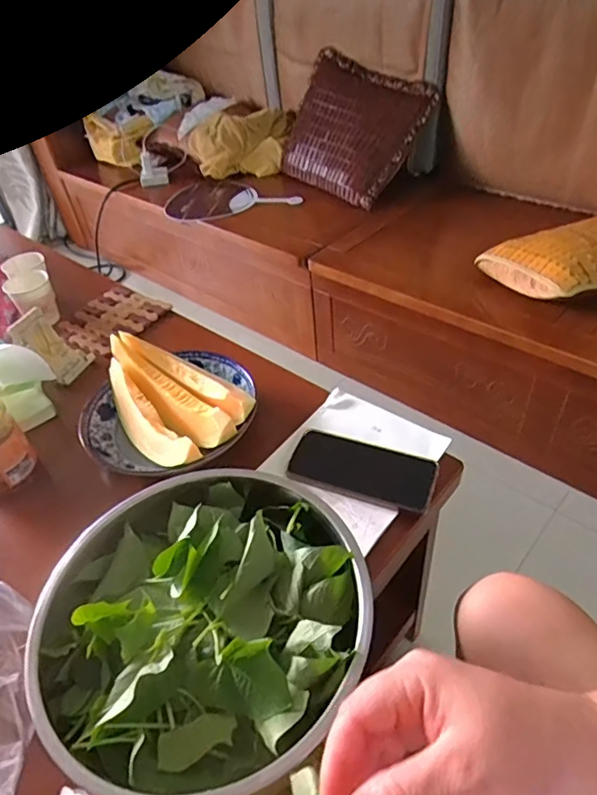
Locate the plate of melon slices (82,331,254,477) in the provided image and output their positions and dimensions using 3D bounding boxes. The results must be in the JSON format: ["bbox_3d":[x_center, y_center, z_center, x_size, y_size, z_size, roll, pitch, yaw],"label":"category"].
[{"bbox_3d":[-0.166,0.005,0.686,0.222,0.063,0.212,-4,43,3],"label":"plate of melon slices"}]

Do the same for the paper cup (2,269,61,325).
[{"bbox_3d":[-0.458,-0.174,0.918,0.074,0.068,0.063,1,43,8],"label":"paper cup"}]

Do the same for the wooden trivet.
[{"bbox_3d":[-0.327,-0.136,0.915,0.148,0.013,0.161,25,51,30],"label":"wooden trivet"}]

